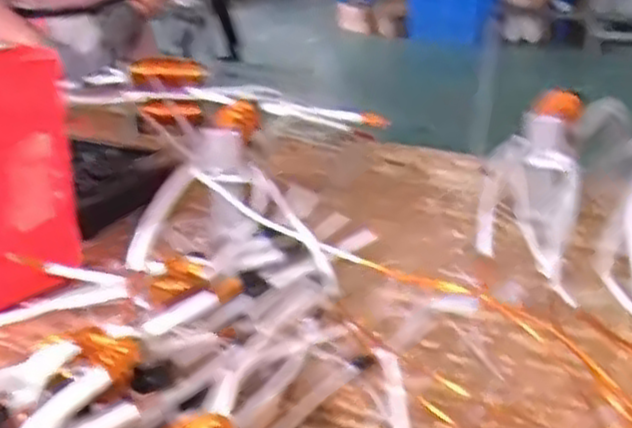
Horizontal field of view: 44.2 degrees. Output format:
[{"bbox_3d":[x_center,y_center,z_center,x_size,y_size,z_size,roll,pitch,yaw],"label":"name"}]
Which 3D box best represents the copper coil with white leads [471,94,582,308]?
[{"bbox_3d":[0.300,-0.055,1.069,0.122,0.079,0.429,8,44,18],"label":"copper coil with white leads"}]

